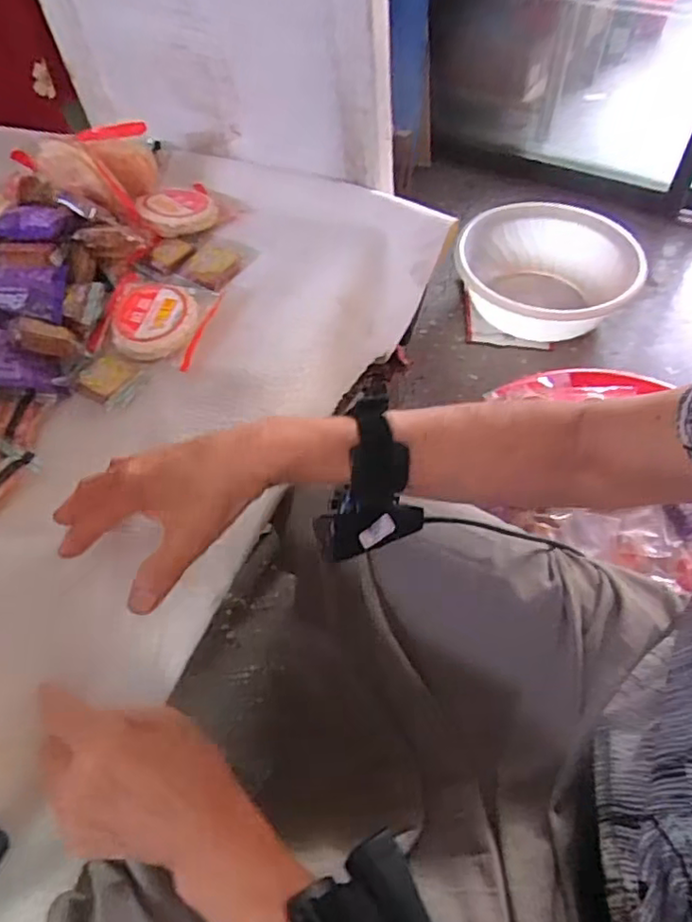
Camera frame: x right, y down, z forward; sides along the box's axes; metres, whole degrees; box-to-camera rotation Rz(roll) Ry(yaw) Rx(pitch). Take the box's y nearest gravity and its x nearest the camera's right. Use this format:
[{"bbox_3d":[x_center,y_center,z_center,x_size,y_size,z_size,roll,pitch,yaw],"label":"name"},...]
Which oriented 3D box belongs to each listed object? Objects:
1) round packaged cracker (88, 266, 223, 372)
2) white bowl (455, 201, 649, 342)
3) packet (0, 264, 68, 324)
[{"bbox_3d":[-0.173,-0.140,0.571,0.102,0.021,0.113,9,53,8],"label":"round packaged cracker"},{"bbox_3d":[0.410,-0.386,1.319,0.355,0.155,0.355,0,52,1],"label":"white bowl"},{"bbox_3d":[-0.283,-0.148,0.548,0.068,0.012,0.052,1,76,-16],"label":"packet"}]

